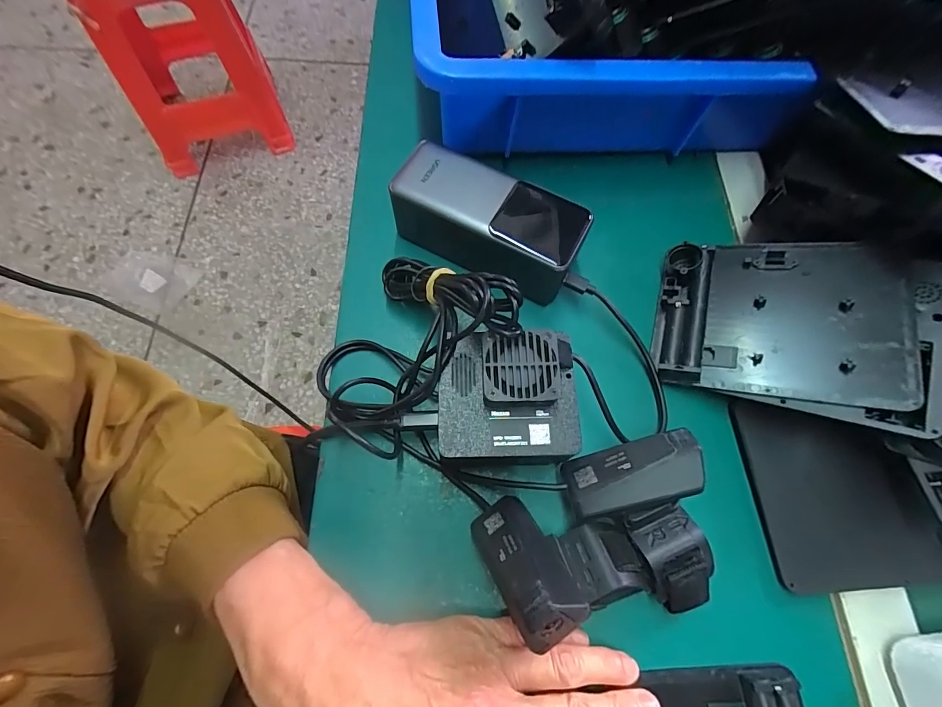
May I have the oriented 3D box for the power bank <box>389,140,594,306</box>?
[{"bbox_3d":[0.012,-0.087,0.283,0.127,0.052,0.057,23,69,6],"label":"power bank"}]

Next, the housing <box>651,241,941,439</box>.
[{"bbox_3d":[0.197,-0.023,0.259,0.146,0.014,0.113,14,71,25],"label":"housing"}]

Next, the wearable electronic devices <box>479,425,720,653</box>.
[{"bbox_3d":[0.064,0.095,0.215,0.118,0.058,0.084,-10,69,-7],"label":"wearable electronic devices"}]

